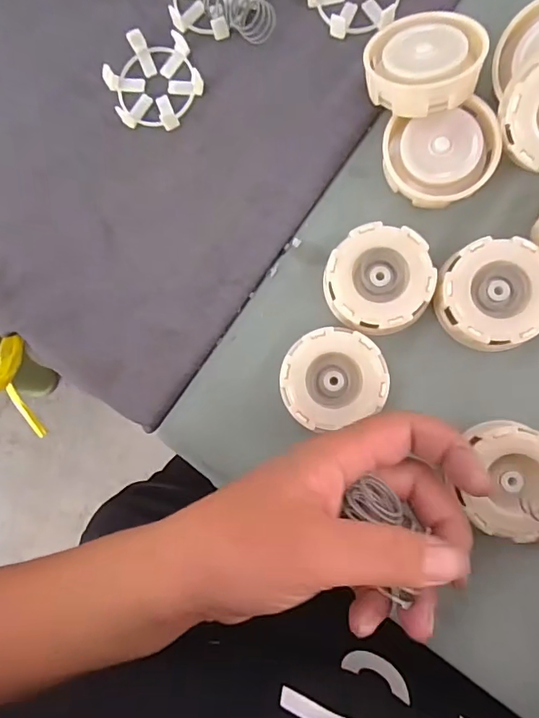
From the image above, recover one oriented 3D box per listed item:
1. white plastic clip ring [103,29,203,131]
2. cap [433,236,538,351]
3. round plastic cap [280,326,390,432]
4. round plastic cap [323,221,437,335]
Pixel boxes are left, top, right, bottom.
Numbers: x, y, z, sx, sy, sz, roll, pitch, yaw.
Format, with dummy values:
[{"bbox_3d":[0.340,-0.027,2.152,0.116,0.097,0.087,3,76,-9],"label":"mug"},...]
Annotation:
[{"bbox_3d":[-0.073,-0.173,0.303,0.056,0.012,0.059,0,86,7],"label":"white plastic clip ring"},{"bbox_3d":[0.126,-0.036,0.274,0.061,0.016,0.059,0,86,7],"label":"cap"},{"bbox_3d":[0.037,0.011,0.286,0.059,0.019,0.055,0,86,7],"label":"round plastic cap"},{"bbox_3d":[0.063,-0.045,0.284,0.059,0.020,0.060,0,86,7],"label":"round plastic cap"}]

